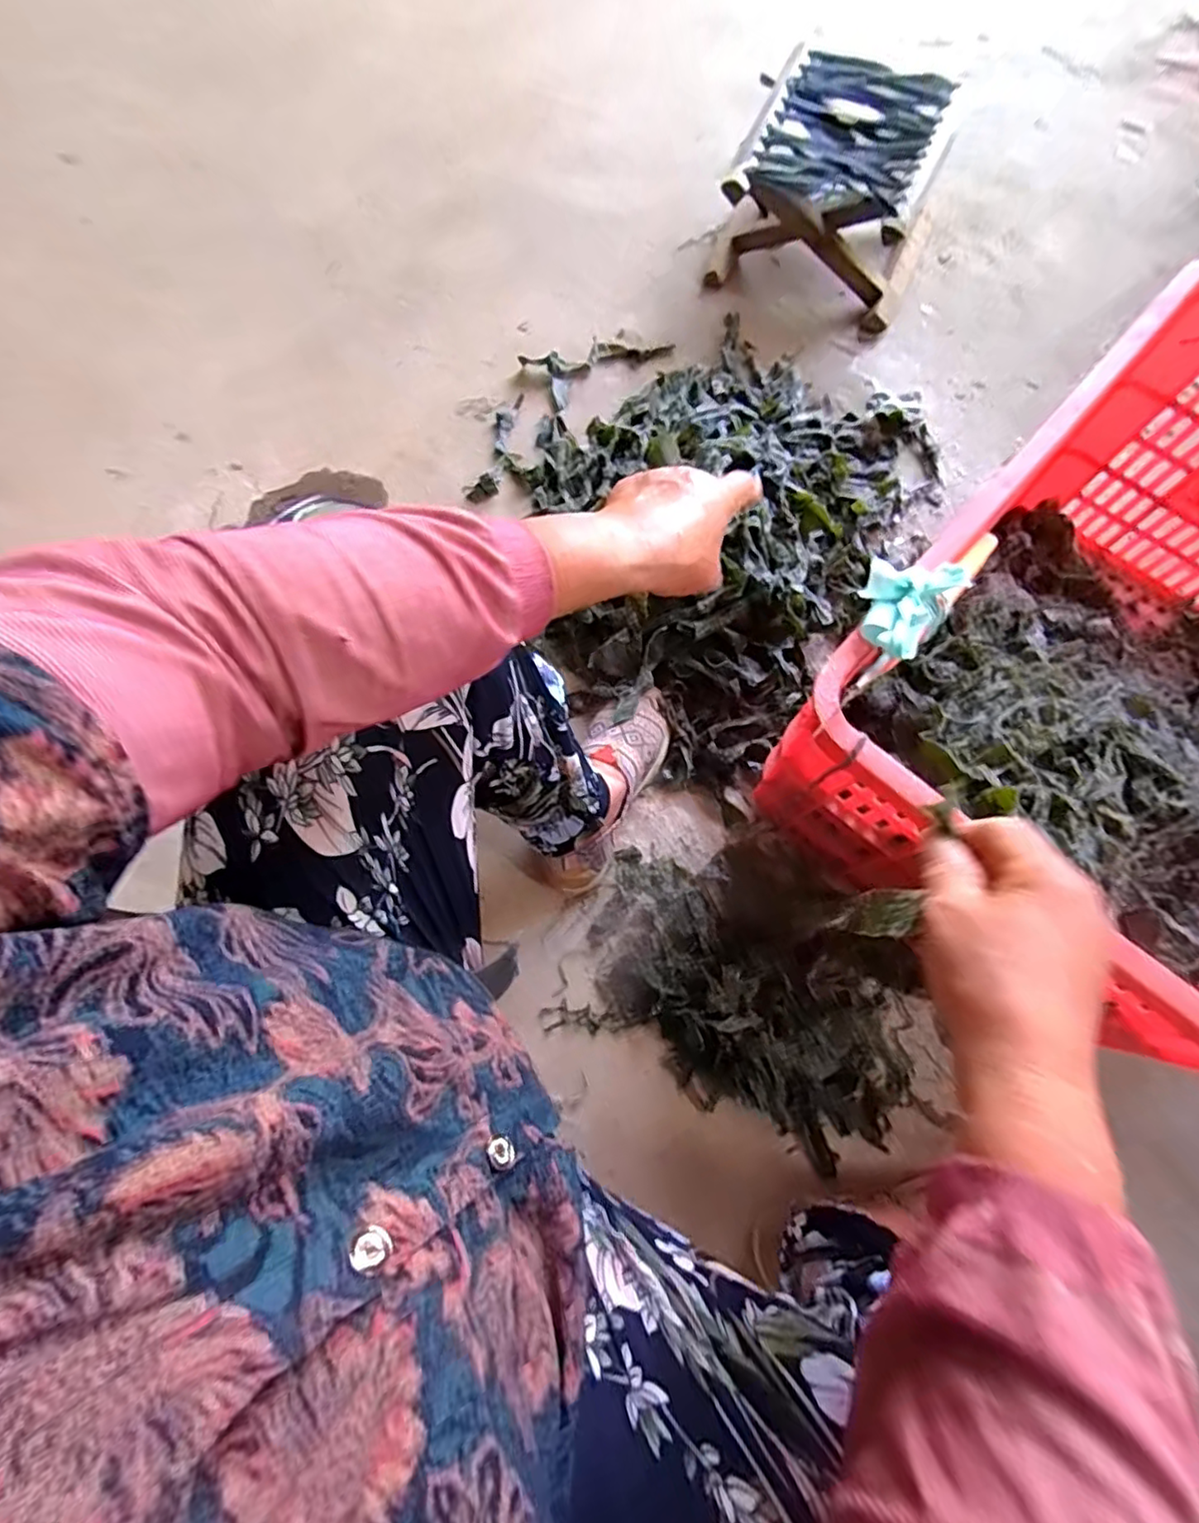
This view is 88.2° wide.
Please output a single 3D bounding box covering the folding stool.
[{"bbox_3d":[0.301,-0.730,0.803,0.263,0.141,0.247,25,77,8],"label":"folding stool"}]

